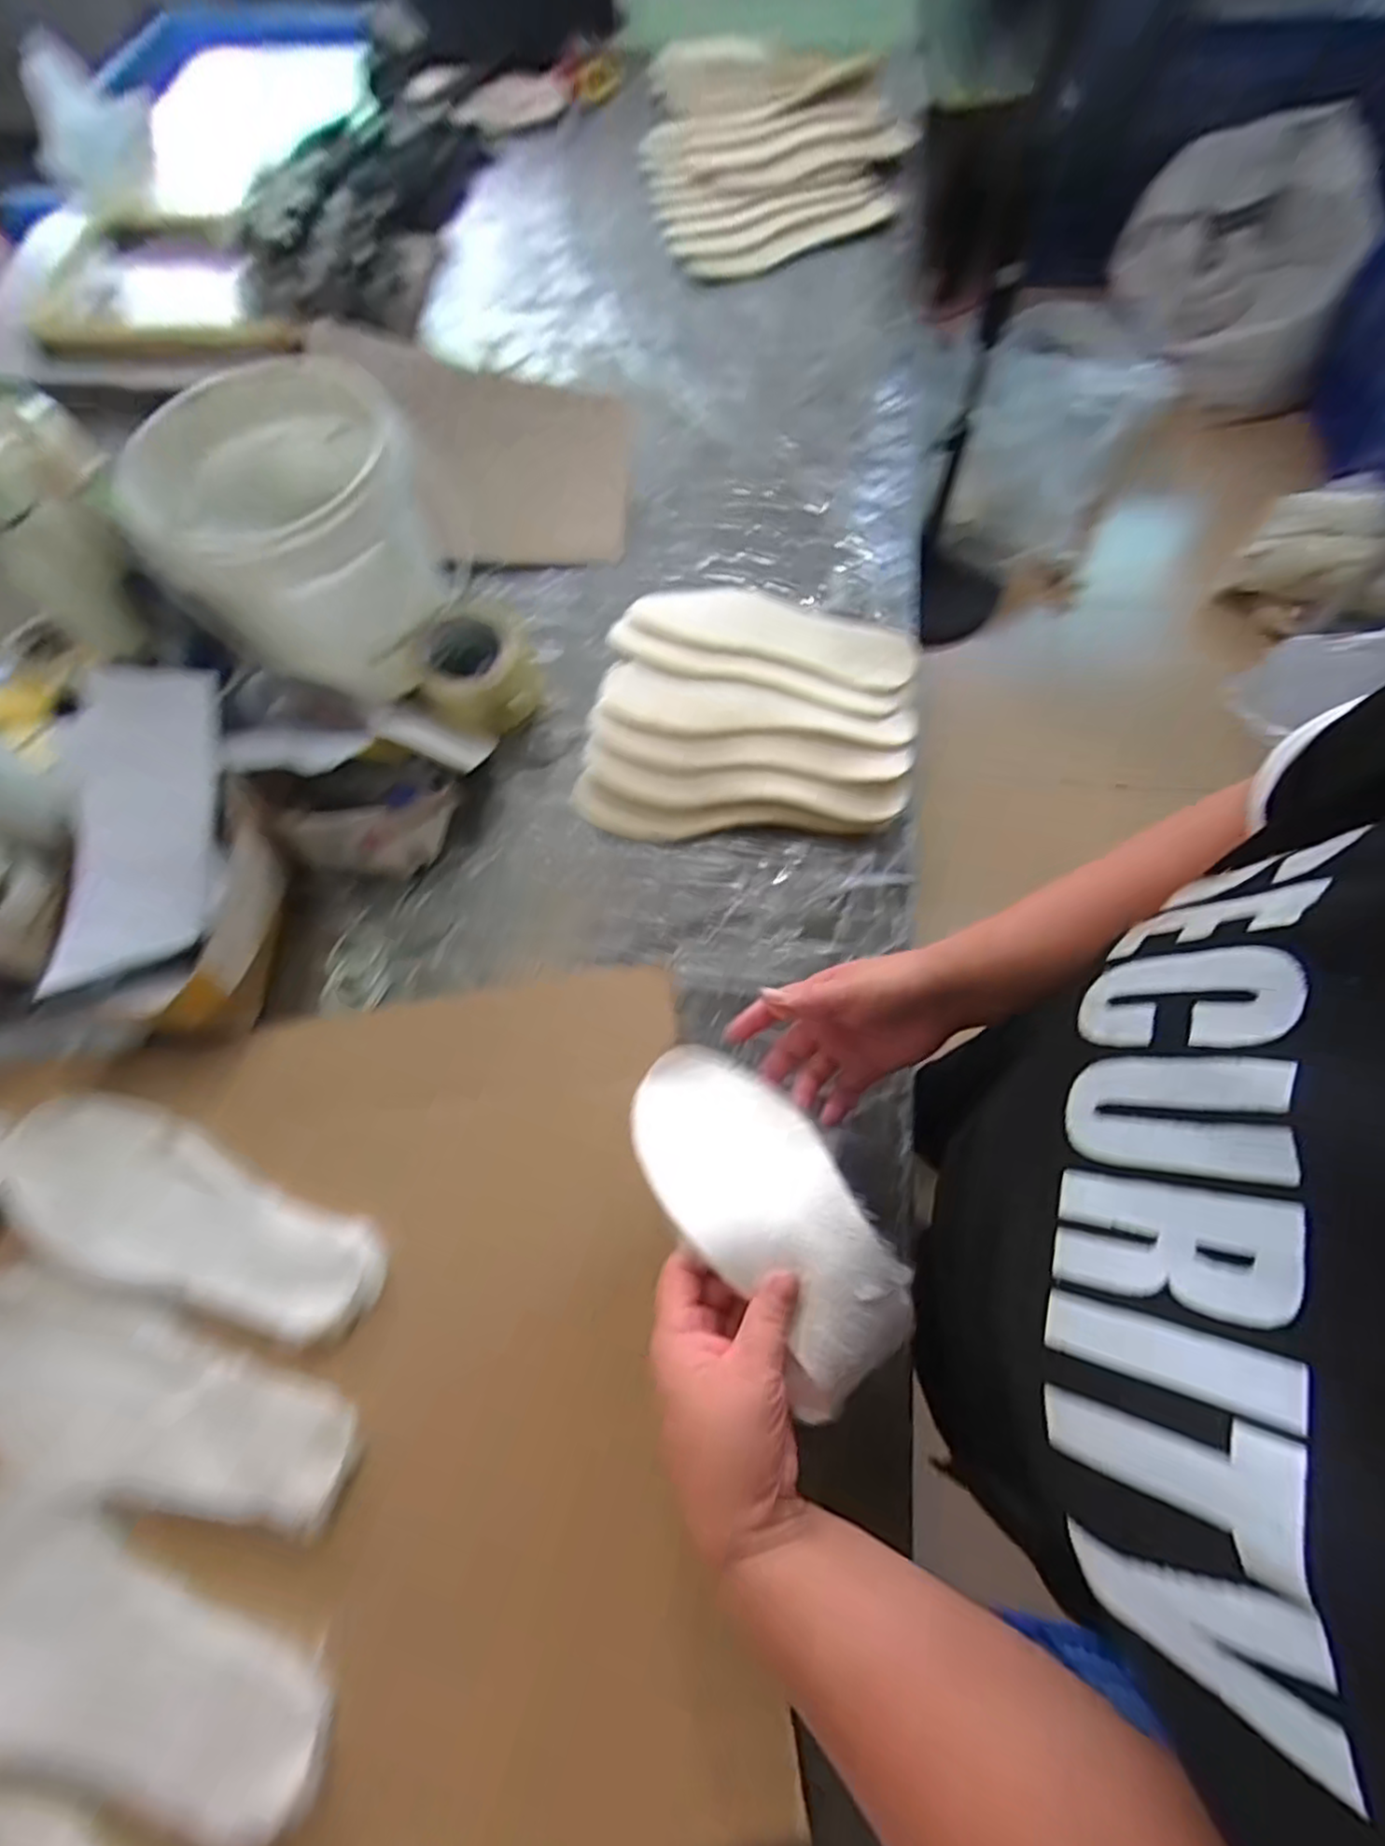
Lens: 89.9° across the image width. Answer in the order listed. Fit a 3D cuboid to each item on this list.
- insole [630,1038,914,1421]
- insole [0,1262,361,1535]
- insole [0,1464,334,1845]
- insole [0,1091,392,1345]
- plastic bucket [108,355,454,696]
[{"bbox_3d":[0.038,0.154,0.396,0.092,0.042,0.201,-34,62,-14],"label":"insole"},{"bbox_3d":[-0.353,0.306,0.440,0.281,0.004,0.095,17,70,9],"label":"insole"},{"bbox_3d":[-0.339,0.417,0.392,0.280,0.010,0.107,18,70,10],"label":"insole"},{"bbox_3d":[-0.355,0.205,0.493,0.288,0.018,0.099,17,70,9],"label":"insole"},{"bbox_3d":[-0.335,-0.340,0.593,0.214,0.142,0.214,-1,68,2],"label":"plastic bucket"}]

